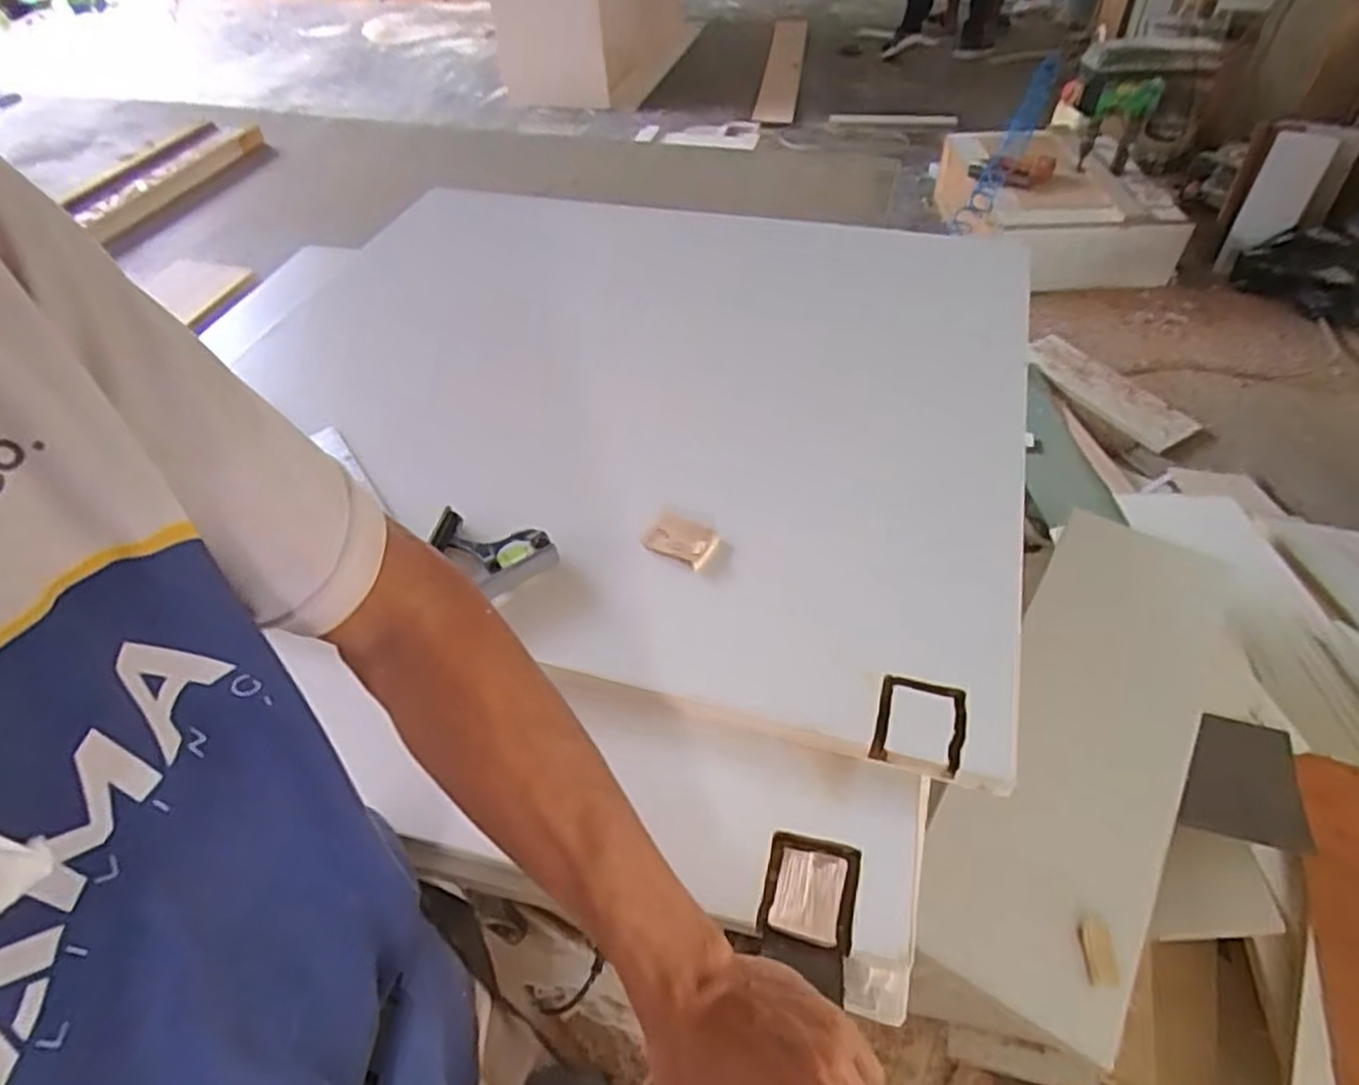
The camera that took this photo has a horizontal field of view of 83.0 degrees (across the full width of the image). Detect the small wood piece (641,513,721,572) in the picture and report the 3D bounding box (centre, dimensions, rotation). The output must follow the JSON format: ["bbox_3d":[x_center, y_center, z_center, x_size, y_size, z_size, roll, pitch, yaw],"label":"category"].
[{"bbox_3d":[0.002,-0.003,0.588,0.056,0.013,0.042,26,57,23],"label":"small wood piece"}]

